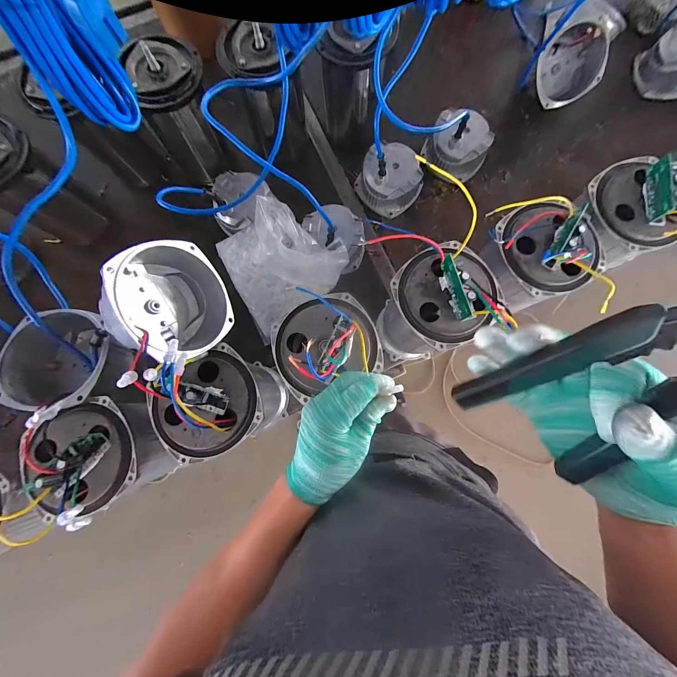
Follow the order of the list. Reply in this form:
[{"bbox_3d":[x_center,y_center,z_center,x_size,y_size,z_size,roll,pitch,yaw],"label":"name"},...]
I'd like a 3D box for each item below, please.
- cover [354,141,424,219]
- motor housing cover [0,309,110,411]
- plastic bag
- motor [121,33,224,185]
[{"bbox_3d":[0.111,-0.335,0.625,0.112,0.086,0.116,-39,83,-6],"label":"cover"},{"bbox_3d":[-0.373,0.029,0.405,0.125,0.086,0.131,-4,81,-1],"label":"motor housing cover"},{"bbox_3d":[-0.124,-0.149,0.545,0.187,0.112,0.211,-42,83,-6],"label":"plastic bag"},{"bbox_3d":[-0.292,-0.423,0.560,0.131,0.214,0.110,-17,81,-3],"label":"motor"}]

